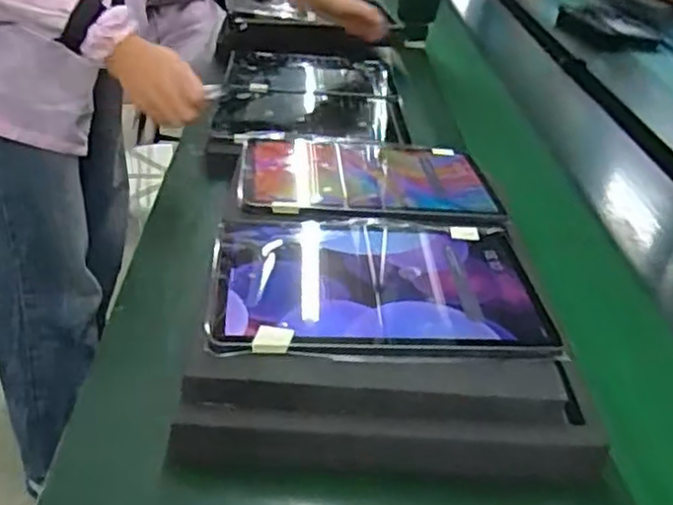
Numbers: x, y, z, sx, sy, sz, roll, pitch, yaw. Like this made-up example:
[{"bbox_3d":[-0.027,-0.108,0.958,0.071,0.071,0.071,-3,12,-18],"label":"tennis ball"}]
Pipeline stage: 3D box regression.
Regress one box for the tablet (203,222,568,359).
[{"bbox_3d":[0.032,0.023,0.558,0.259,0.010,0.171,2,36,-7],"label":"tablet"}]

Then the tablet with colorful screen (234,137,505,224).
[{"bbox_3d":[0.032,-0.079,0.716,0.251,0.011,0.179,4,32,-4],"label":"tablet with colorful screen"}]

